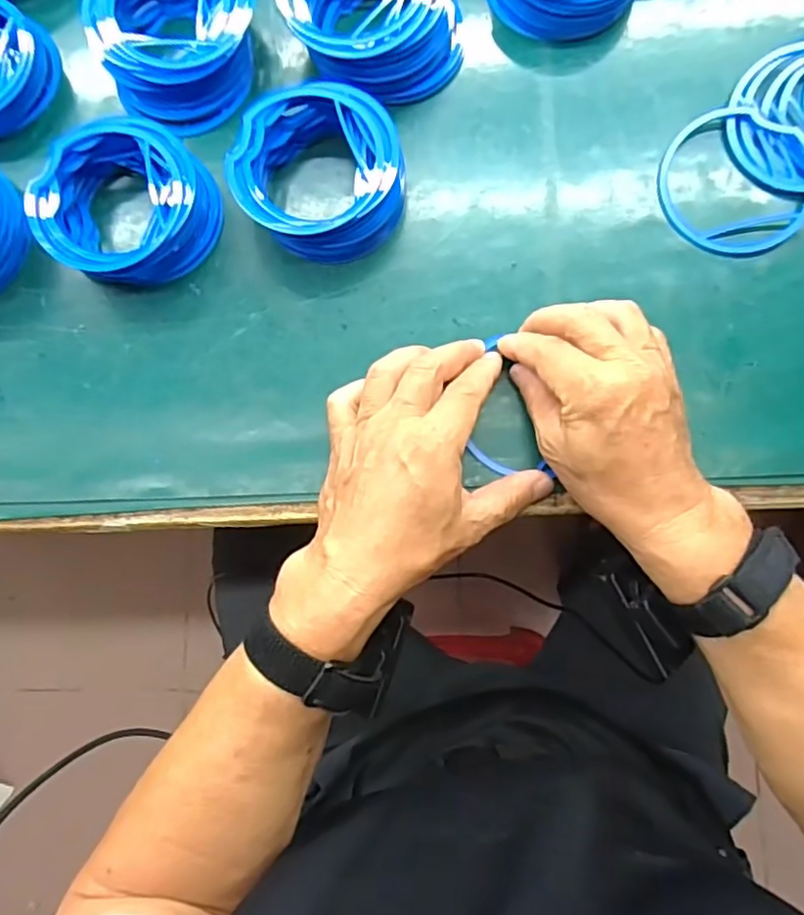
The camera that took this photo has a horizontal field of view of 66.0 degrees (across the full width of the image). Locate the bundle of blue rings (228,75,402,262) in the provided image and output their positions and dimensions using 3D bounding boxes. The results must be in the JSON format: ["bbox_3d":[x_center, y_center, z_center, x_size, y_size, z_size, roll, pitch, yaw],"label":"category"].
[{"bbox_3d":[-0.051,-0.176,0.384,0.098,0.035,0.104,0,82,2],"label":"bundle of blue rings"}]

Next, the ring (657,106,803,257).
[{"bbox_3d":[0.210,-0.174,0.386,0.092,0.010,0.097,0,82,2],"label":"ring"}]

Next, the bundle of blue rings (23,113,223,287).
[{"bbox_3d":[-0.171,-0.156,0.386,0.094,0.032,0.097,0,82,2],"label":"bundle of blue rings"}]

